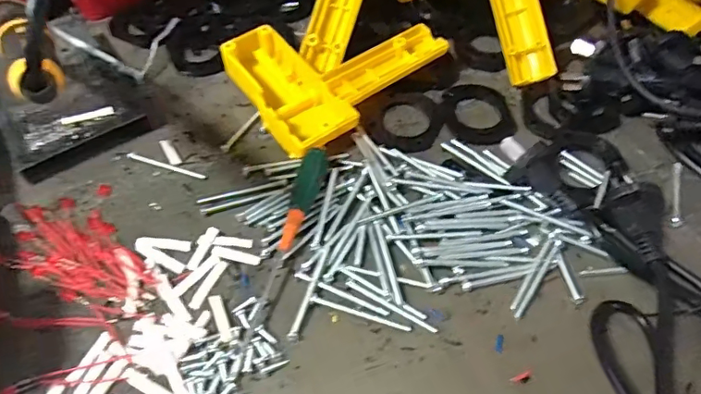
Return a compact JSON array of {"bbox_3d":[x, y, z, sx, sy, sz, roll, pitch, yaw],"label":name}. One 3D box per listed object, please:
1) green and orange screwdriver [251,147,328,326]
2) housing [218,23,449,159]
[{"bbox_3d":[-0.036,0.018,0.308,0.014,0.019,0.114,13,54,8],"label":"green and orange screwdriver"},{"bbox_3d":[-0.011,-0.096,0.388,0.144,0.029,0.110,-32,60,-23],"label":"housing"}]

